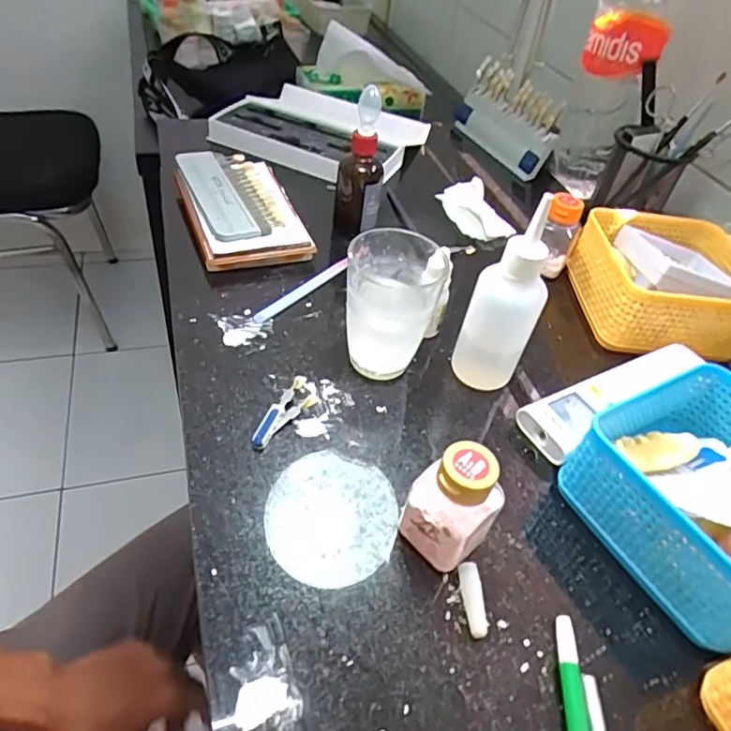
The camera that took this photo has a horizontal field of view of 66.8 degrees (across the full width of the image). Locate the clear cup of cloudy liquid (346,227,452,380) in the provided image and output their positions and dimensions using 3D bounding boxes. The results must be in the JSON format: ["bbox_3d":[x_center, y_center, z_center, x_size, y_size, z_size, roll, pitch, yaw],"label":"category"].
[{"bbox_3d":[0.020,-0.043,0.401,0.066,0.094,0.069,14,45,5],"label":"clear cup of cloudy liquid"}]

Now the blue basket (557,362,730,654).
[{"bbox_3d":[0.215,0.079,0.335,0.142,0.059,0.139,-18,51,-25],"label":"blue basket"}]

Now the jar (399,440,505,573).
[{"bbox_3d":[0.047,0.077,0.302,0.038,0.073,0.039,-32,58,-34],"label":"jar"}]

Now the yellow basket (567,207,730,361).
[{"bbox_3d":[0.264,-0.072,0.493,0.137,0.060,0.146,7,45,-3],"label":"yellow basket"}]

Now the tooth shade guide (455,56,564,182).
[{"bbox_3d":[0.184,-0.317,0.719,0.045,0.090,0.167,-16,50,-24],"label":"tooth shade guide"}]

